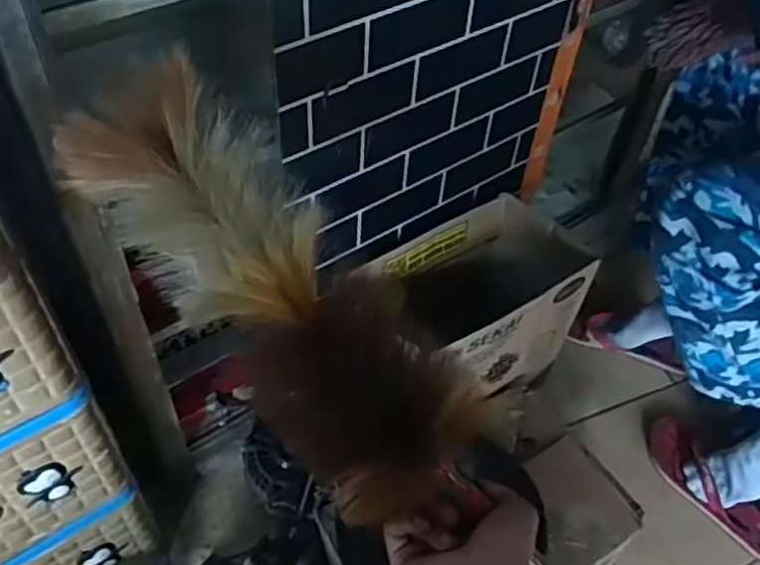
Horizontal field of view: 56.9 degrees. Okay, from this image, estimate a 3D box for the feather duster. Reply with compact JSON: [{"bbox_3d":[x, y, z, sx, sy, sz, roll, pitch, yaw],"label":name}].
[{"bbox_3d":[-0.060,0.019,0.467,0.346,0.096,0.093,51,55,-13],"label":"feather duster"}]

